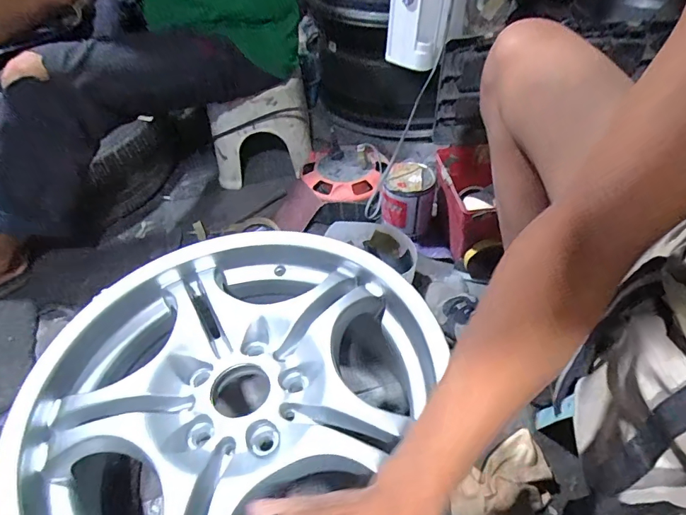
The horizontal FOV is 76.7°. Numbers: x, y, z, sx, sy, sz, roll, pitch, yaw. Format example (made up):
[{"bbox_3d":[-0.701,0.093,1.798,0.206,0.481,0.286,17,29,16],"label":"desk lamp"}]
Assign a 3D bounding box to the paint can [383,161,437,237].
[{"bbox_3d":[0.131,-0.113,0.887,0.102,0.129,0.093,5,49,7],"label":"paint can"}]

